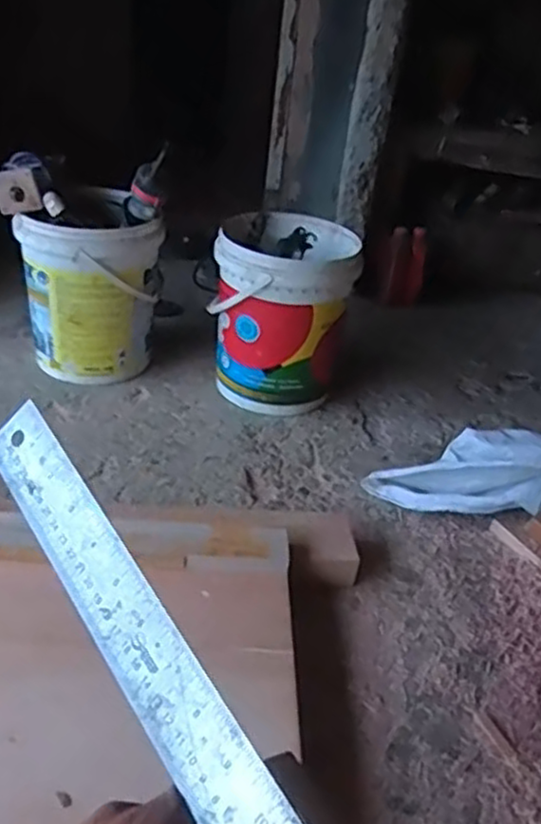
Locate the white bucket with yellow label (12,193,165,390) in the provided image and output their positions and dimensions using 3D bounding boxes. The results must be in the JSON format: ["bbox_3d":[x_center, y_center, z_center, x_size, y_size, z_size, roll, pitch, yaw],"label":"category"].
[{"bbox_3d":[-0.410,-0.303,1.696,0.301,0.374,0.337,1,32,-10],"label":"white bucket with yellow label"}]

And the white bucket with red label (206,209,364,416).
[{"bbox_3d":[0.027,-0.214,1.648,0.296,0.373,0.293,9,32,3],"label":"white bucket with red label"}]

